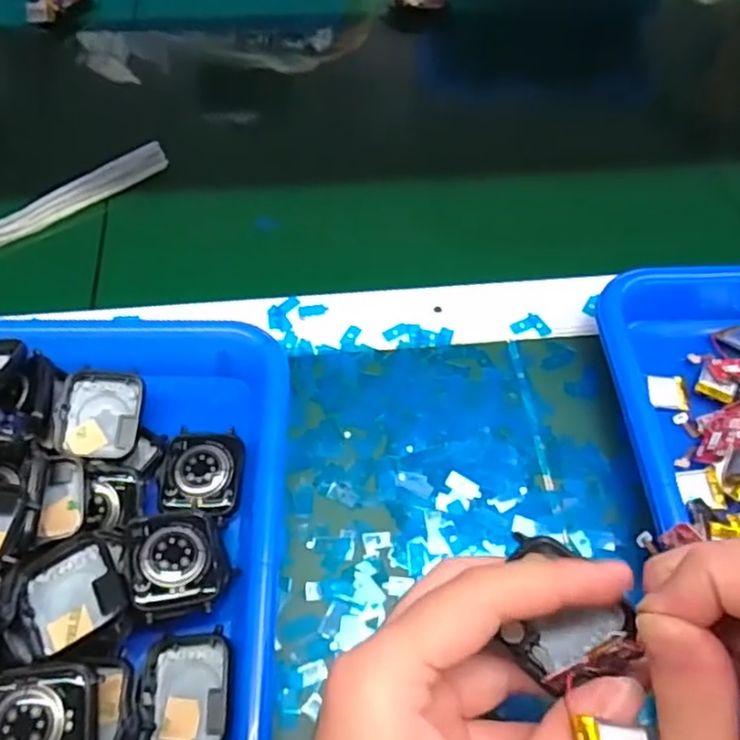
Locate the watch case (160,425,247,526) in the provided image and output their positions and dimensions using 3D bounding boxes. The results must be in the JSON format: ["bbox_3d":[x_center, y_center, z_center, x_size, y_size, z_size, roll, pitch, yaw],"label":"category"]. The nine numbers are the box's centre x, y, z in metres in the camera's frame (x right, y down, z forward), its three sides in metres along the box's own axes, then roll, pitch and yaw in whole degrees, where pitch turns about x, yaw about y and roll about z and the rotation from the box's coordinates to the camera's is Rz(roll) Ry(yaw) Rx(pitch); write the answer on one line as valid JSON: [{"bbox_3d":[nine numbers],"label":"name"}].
[{"bbox_3d":[-0.078,0.047,0.311,0.036,0.006,0.044,2,58,0],"label":"watch case"}]

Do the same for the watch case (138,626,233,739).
[{"bbox_3d":[-0.073,0.128,0.265,0.037,0.014,0.044,1,58,-1],"label":"watch case"}]

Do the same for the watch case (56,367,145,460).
[{"bbox_3d":[-0.127,0.021,0.318,0.036,0.009,0.045,1,71,-13],"label":"watch case"}]

